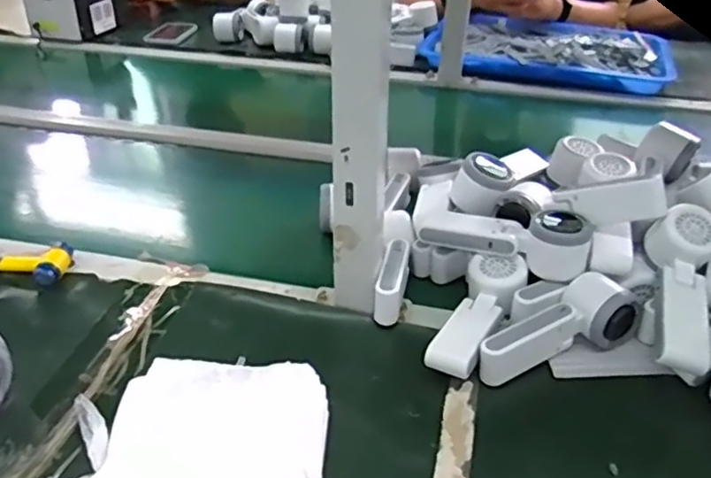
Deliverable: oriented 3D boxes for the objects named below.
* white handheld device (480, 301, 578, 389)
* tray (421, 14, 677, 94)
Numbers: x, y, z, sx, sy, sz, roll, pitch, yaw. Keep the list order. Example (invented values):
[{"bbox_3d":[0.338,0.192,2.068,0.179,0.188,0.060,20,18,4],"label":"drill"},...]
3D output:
[{"bbox_3d":[0.155,0.095,0.578,0.102,0.047,0.020,-16,38,-23],"label":"white handheld device"},{"bbox_3d":[0.389,-0.383,1.305,0.472,0.054,0.316,11,36,15],"label":"tray"}]

